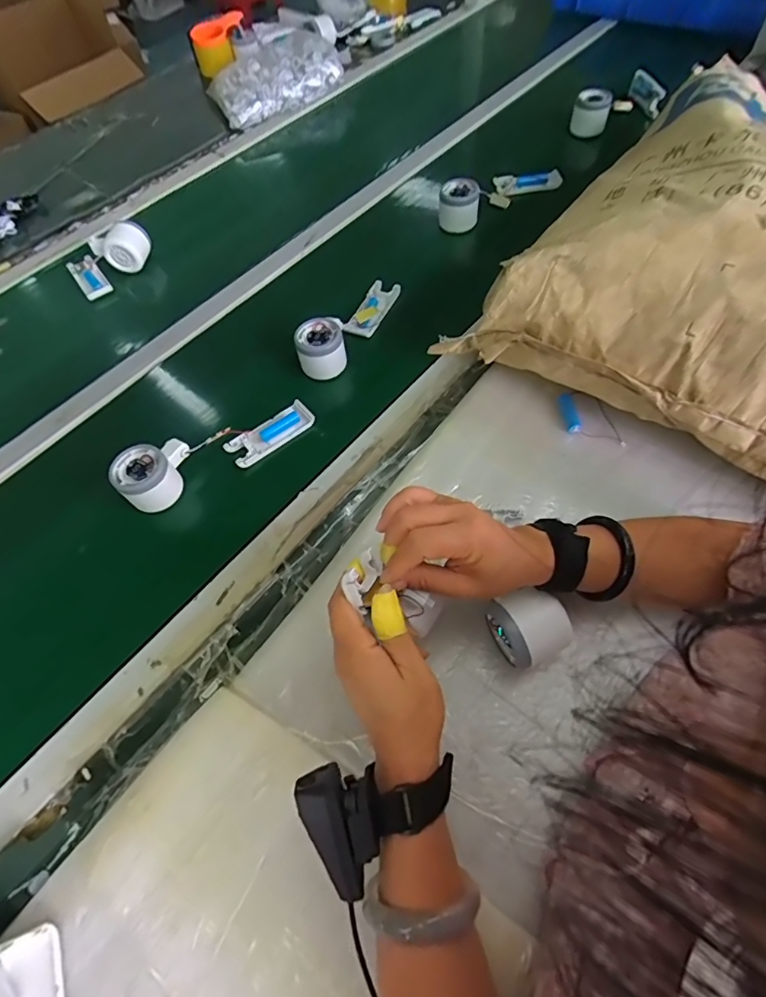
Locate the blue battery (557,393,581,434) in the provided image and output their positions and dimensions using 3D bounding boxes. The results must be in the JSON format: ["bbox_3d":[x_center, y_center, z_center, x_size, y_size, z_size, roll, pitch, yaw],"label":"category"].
[{"bbox_3d":[0.208,-0.096,0.539,0.013,0.015,0.047,-8,60,0],"label":"blue battery"}]

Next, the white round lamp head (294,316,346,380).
[{"bbox_3d":[-0.077,-0.189,0.611,0.058,0.052,0.055,-2,61,4],"label":"white round lamp head"}]

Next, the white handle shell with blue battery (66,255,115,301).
[{"bbox_3d":[-0.463,-0.351,0.762,0.043,0.011,0.093,-35,64,-14],"label":"white handle shell with blue battery"}]

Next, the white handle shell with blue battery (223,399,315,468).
[{"bbox_3d":[-0.133,-0.078,0.572,0.103,0.015,0.041,-36,64,-15],"label":"white handle shell with blue battery"}]

